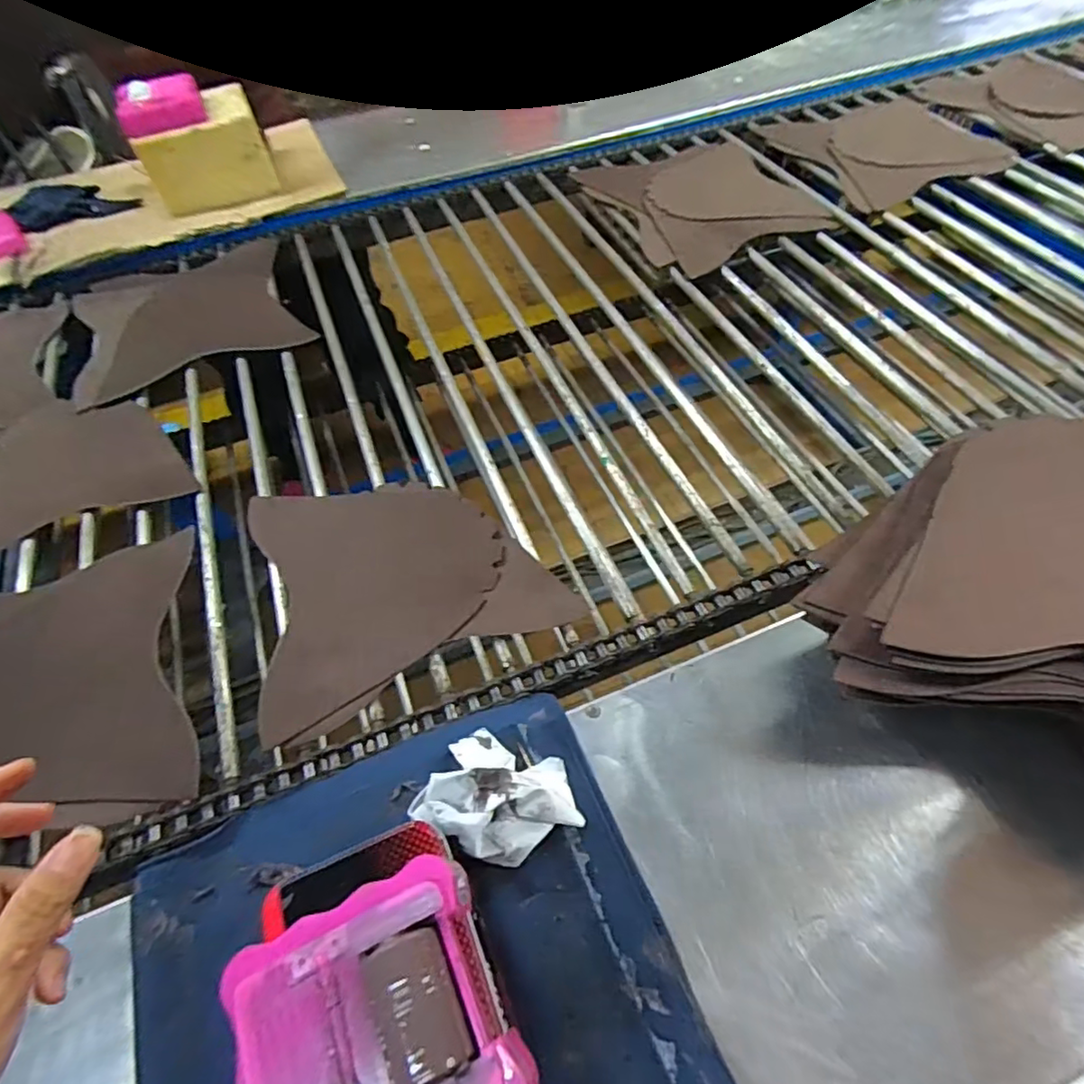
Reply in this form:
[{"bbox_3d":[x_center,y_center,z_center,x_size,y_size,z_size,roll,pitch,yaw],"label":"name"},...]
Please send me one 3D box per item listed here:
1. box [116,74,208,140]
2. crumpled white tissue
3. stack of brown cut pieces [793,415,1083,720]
[{"bbox_3d":[-0.545,-0.621,0.865,0.113,0.039,0.069,-15,57,-6],"label":"box"},{"bbox_3d":[-0.025,0.171,0.409,0.104,0.055,0.077,15,59,13],"label":"crumpled white tissue"},{"bbox_3d":[0.350,0.026,0.404,0.283,0.058,0.249,21,61,17],"label":"stack of brown cut pieces"}]

